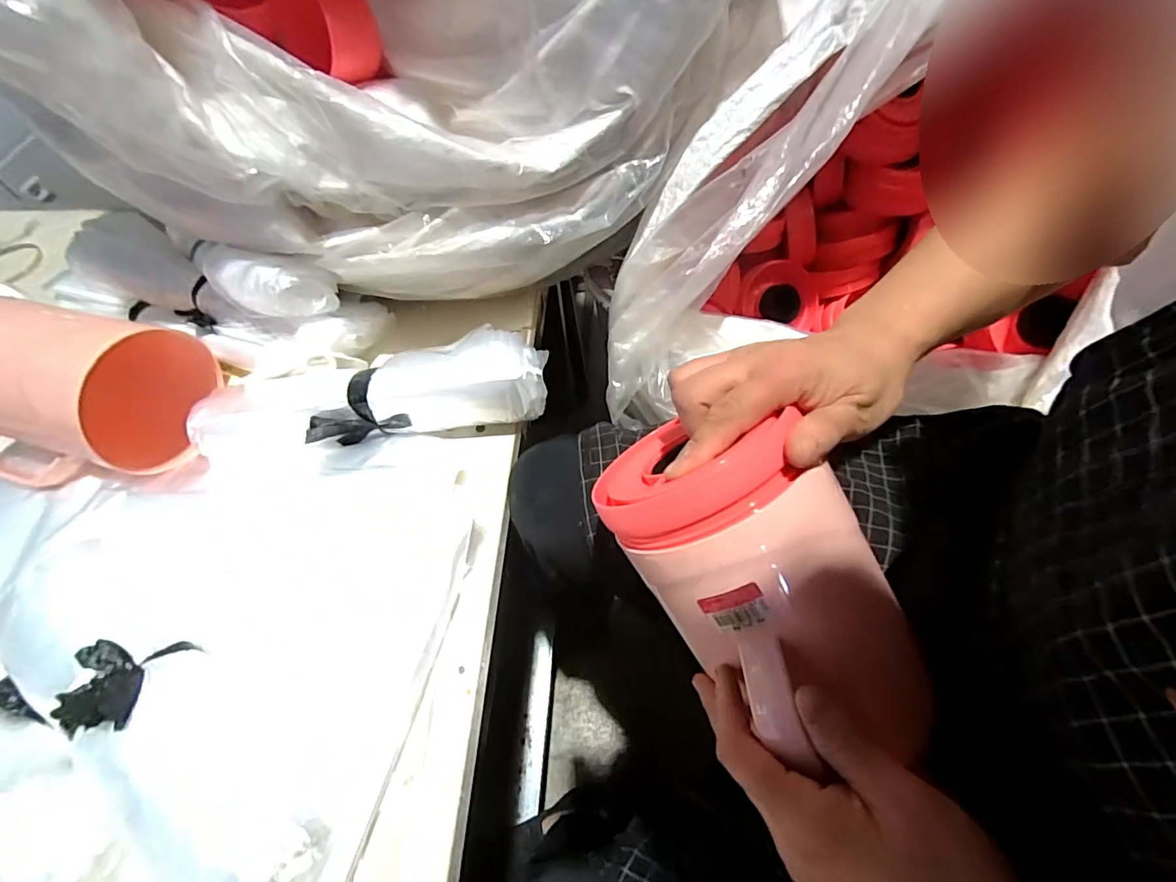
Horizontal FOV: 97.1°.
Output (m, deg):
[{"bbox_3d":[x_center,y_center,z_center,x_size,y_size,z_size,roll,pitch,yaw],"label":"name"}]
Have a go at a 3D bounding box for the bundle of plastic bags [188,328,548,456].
[{"bbox_3d":[-0.160,-0.054,0.499,0.239,0.058,0.091,-9,60,-1],"label":"bundle of plastic bags"}]

